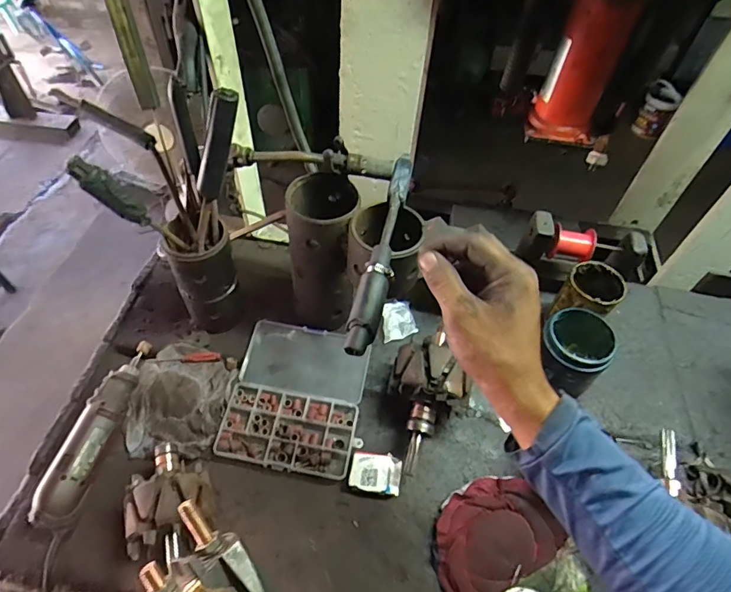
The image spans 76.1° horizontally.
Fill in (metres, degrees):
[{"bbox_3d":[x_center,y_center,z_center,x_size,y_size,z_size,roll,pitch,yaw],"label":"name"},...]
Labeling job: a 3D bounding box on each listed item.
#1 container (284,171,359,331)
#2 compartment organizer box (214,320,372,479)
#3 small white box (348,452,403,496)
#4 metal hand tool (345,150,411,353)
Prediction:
[{"bbox_3d":[-0.057,-0.054,0.631,0.082,0.197,0.095,-4,53,-7],"label":"container"},{"bbox_3d":[-0.092,0.133,0.638,0.176,0.026,0.197,7,53,2],"label":"compartment organizer box"},{"bbox_3d":[0.013,0.221,0.581,0.061,0.016,0.048,8,53,2],"label":"small white box"},{"bbox_3d":[0.022,-0.058,0.494,0.027,0.021,0.266,12,53,5],"label":"metal hand tool"}]

